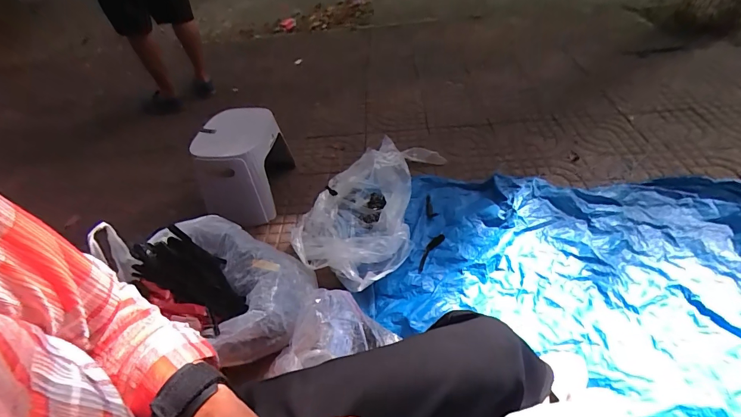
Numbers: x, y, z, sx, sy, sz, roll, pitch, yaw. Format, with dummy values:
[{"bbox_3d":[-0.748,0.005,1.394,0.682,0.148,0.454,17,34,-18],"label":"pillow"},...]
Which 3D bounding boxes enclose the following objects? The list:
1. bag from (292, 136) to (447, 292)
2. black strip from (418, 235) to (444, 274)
[{"bbox_3d":[-0.027,0.004,1.029,0.328,0.166,0.419,13,46,20],"label":"bag"},{"bbox_3d":[0.161,0.122,1.016,0.030,0.012,0.152,23,53,27],"label":"black strip"}]

